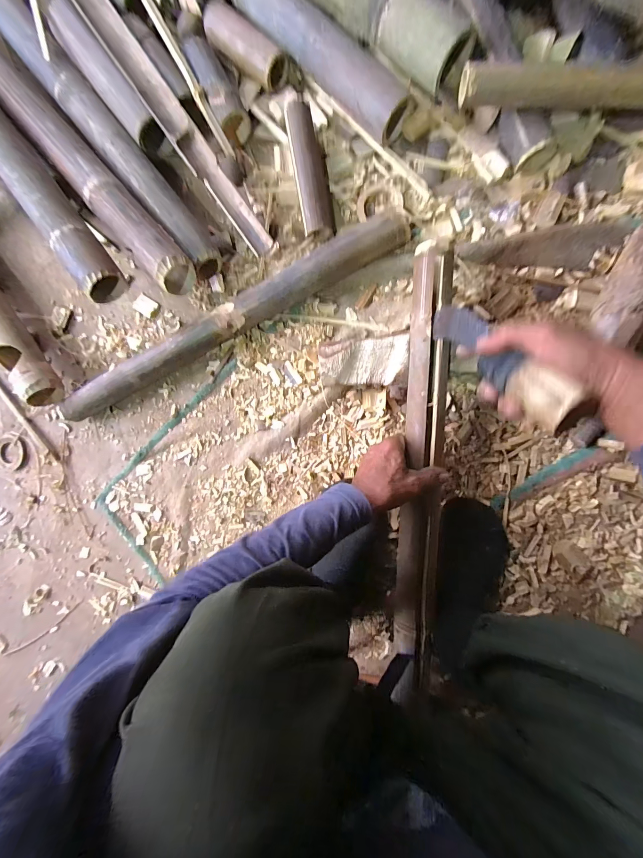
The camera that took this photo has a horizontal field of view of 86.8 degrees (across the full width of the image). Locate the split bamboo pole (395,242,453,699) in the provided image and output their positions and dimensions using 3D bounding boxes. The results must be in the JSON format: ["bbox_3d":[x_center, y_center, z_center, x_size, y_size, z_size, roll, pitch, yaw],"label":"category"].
[{"bbox_3d":[0.143,0.055,0.476,0.054,0.027,0.593,2,93,9],"label":"split bamboo pole"}]

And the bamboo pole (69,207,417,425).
[{"bbox_3d":[-0.163,-0.171,0.567,0.641,0.065,0.052,-25,87,9],"label":"bamboo pole"}]

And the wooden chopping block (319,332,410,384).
[{"bbox_3d":[0.067,-0.108,0.536,0.133,0.060,0.078,-1,91,9],"label":"wooden chopping block"}]

